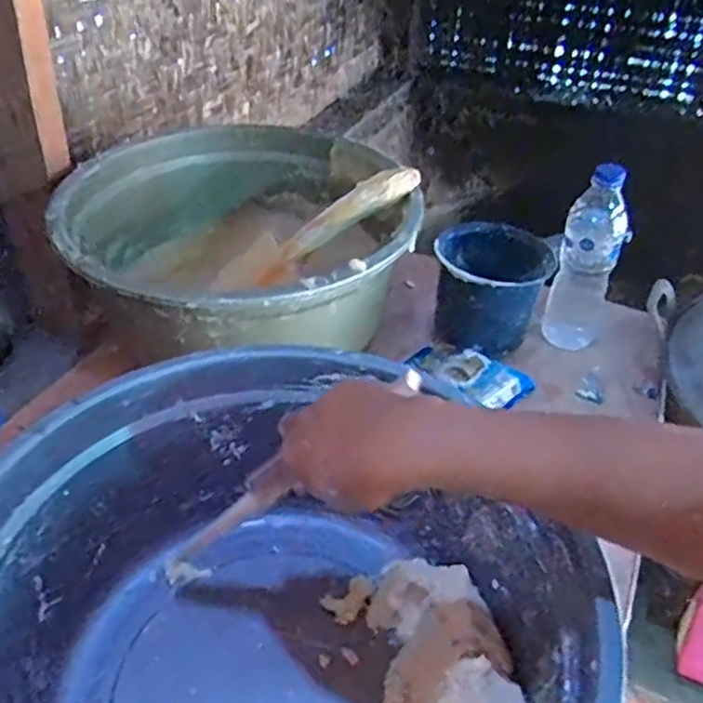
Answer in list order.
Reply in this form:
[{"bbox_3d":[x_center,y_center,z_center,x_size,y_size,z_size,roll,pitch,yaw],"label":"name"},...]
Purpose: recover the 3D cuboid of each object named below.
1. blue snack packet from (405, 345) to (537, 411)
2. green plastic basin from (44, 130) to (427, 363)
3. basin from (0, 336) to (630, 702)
[{"bbox_3d":[0.131,0.025,0.810,0.146,0.021,0.074,30,46,30],"label":"blue snack packet"},{"bbox_3d":[-0.133,-0.110,0.860,0.398,0.220,0.414,1,39,-1],"label":"green plastic basin"},{"bbox_3d":[-0.062,0.201,0.472,0.377,0.178,0.402,1,39,-1],"label":"basin"}]

